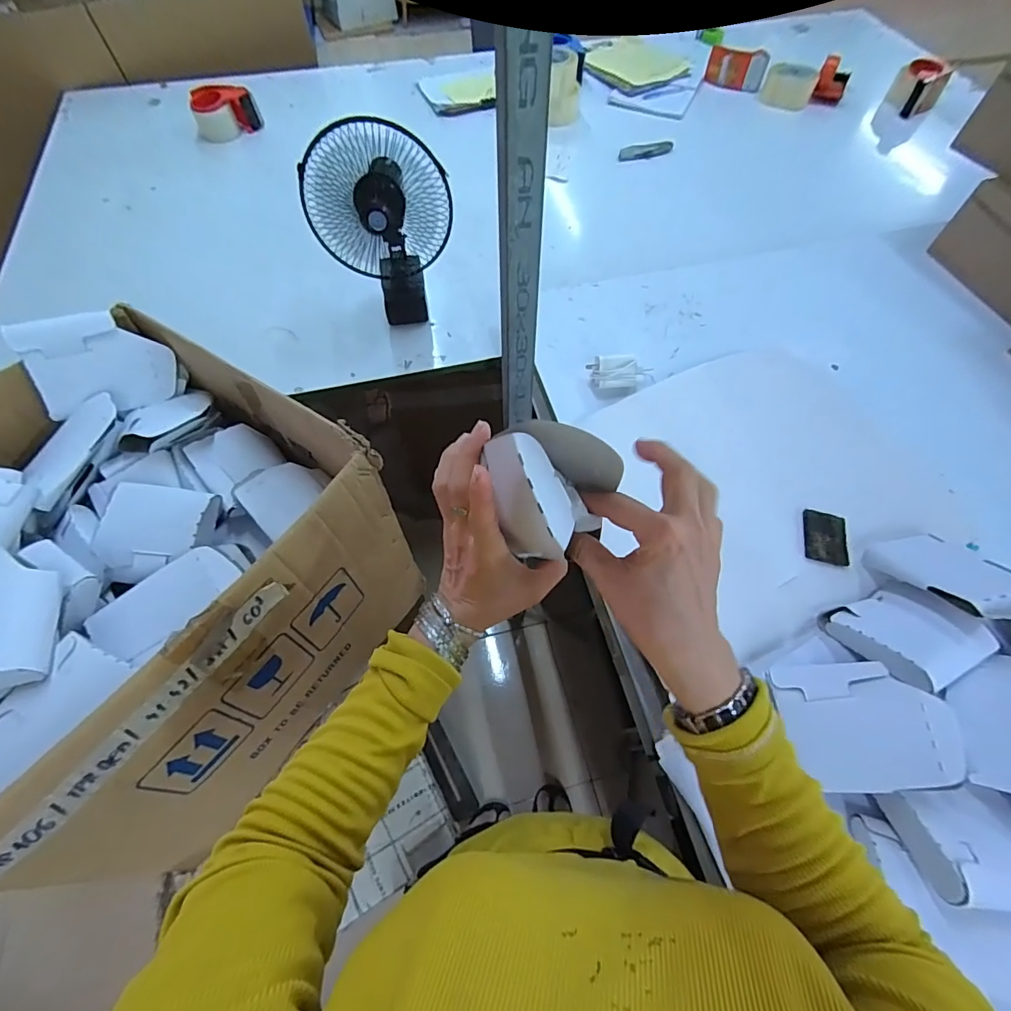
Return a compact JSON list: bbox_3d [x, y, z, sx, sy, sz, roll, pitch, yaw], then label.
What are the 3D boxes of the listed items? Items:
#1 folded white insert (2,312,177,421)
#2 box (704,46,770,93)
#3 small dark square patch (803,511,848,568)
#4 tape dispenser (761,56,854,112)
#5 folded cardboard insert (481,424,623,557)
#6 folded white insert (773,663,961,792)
[{"bbox_3d":[-0.508,-0.179,0.610,0.145,0.114,0.030,-18,41,-26],"label":"folded white insert"},{"bbox_3d":[0.629,-1.193,1.322,0.152,0.067,0.075,14,63,7],"label":"box"},{"bbox_3d":[0.415,0.041,0.626,0.051,0.008,0.071,11,62,6],"label":"small dark square patch"},{"bbox_3d":[0.819,-1.143,1.308,0.248,0.085,0.101,-8,62,-4],"label":"tape dispenser"},{"bbox_3d":[0.027,-0.009,0.317,0.056,0.084,0.086,-18,90,-40],"label":"folded cardboard insert"},{"bbox_3d":[0.353,0.215,0.476,0.136,0.032,0.112,-21,64,30],"label":"folded white insert"}]

